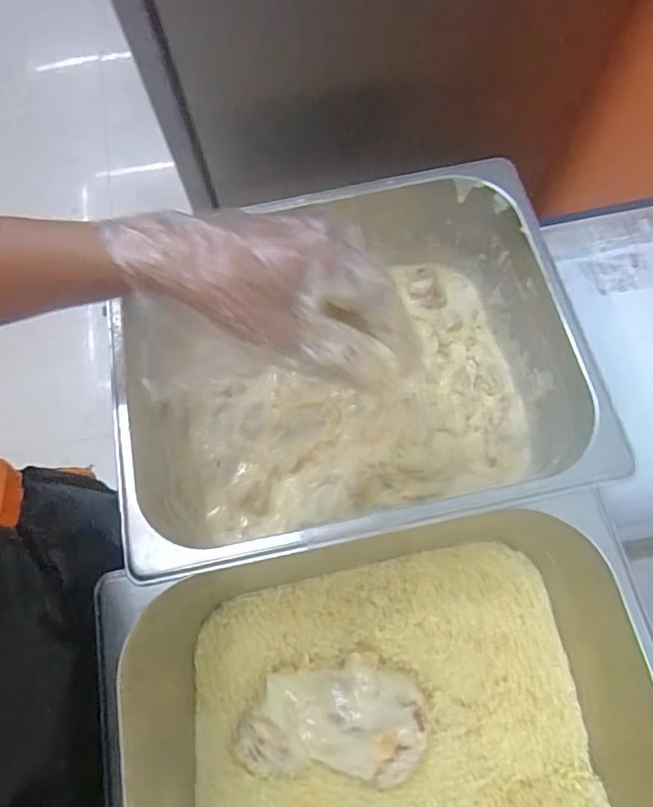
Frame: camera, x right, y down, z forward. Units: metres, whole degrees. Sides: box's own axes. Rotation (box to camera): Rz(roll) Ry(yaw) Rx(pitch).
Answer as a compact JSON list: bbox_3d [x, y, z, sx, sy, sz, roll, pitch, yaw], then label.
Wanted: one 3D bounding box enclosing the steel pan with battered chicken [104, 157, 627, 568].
[{"bbox_3d":[0.020,-0.029,0.430,0.300,0.115,0.260,-11,74,-1],"label":"steel pan with battered chicken"}]

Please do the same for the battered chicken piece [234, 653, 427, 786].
[{"bbox_3d":[0.005,0.232,0.410,0.133,0.014,0.082,4,71,3],"label":"battered chicken piece"}]

